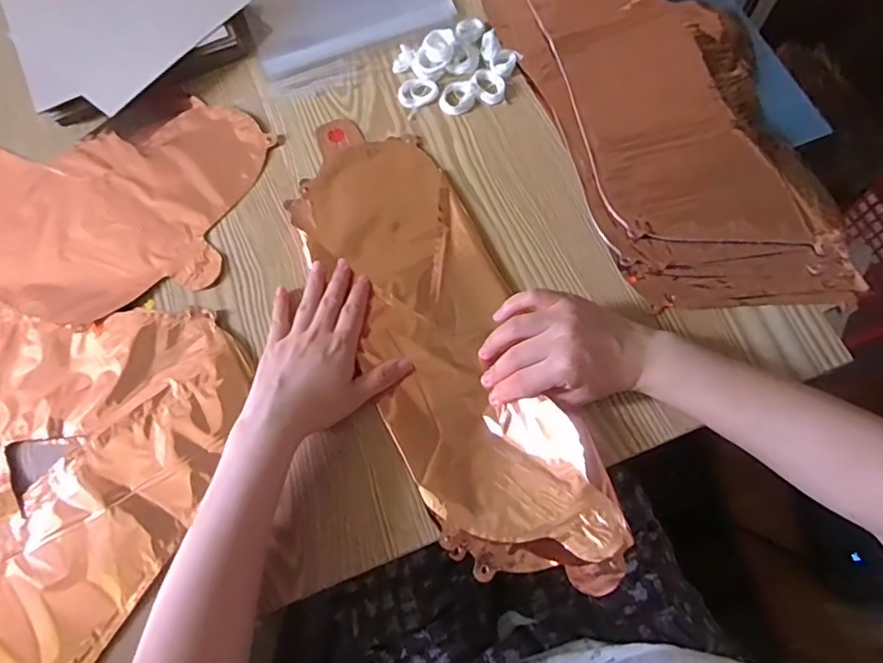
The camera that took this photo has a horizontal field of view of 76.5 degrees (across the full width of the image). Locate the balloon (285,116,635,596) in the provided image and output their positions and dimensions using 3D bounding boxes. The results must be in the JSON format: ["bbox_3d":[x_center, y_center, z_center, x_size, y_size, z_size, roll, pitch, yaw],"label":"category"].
[{"bbox_3d":[-0.004,-0.006,0.454,0.135,0.037,0.430,-24,68,-7],"label":"balloon"}]

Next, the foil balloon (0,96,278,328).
[{"bbox_3d":[-0.395,-0.139,0.521,0.430,0.014,0.223,13,71,6],"label":"foil balloon"}]

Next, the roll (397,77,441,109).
[{"bbox_3d":[-0.022,-0.225,0.527,0.038,0.009,0.026,-15,70,-4],"label":"roll"}]

